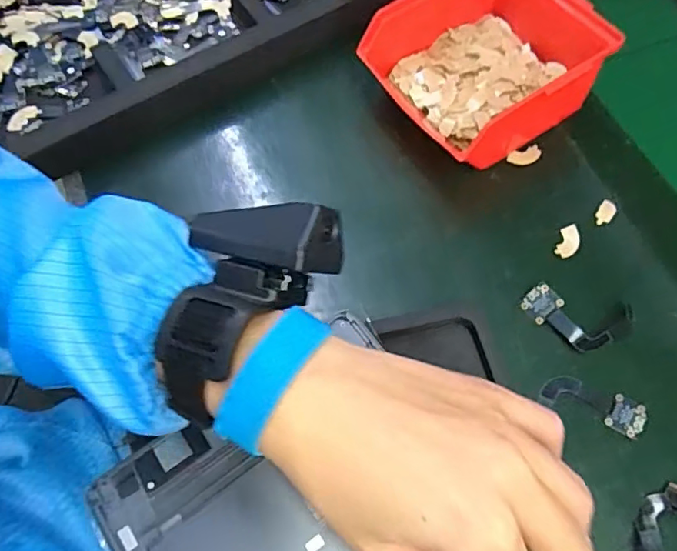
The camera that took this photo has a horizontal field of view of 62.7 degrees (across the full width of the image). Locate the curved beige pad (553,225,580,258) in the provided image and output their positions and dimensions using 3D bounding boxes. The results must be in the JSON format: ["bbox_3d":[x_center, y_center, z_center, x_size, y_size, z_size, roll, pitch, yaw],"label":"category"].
[{"bbox_3d":[0.152,-0.023,0.367,0.014,0.004,0.023,19,64,8],"label":"curved beige pad"}]

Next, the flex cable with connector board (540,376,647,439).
[{"bbox_3d":[0.148,0.074,0.321,0.059,0.004,0.020,20,64,9],"label":"flex cable with connector board"}]

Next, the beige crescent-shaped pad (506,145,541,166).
[{"bbox_3d":[0.134,-0.085,0.400,0.024,0.007,0.011,-18,65,-10],"label":"beige crescent-shaped pad"}]

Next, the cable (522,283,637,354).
[{"bbox_3d":[0.145,0.028,0.340,0.063,0.010,0.033,14,64,6],"label":"cable"}]

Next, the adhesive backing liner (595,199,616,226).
[{"bbox_3d":[0.181,-0.042,0.378,0.011,0.006,0.018,33,67,14],"label":"adhesive backing liner"}]

